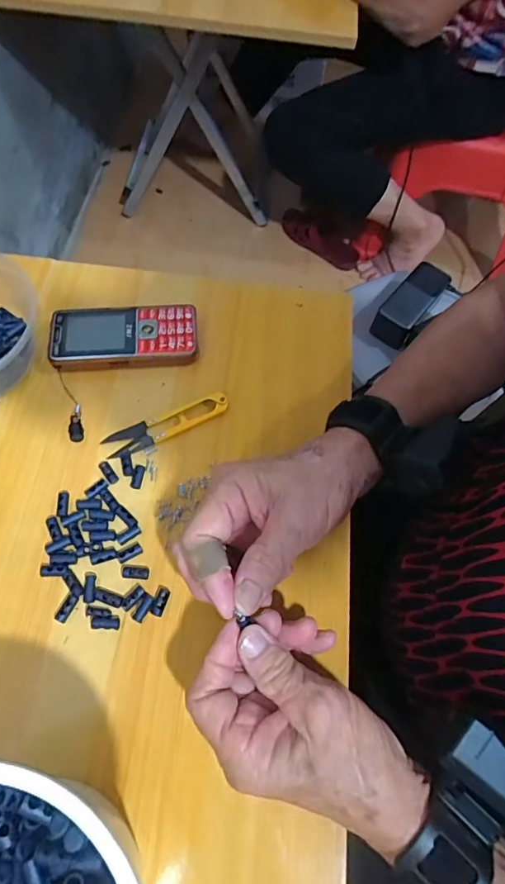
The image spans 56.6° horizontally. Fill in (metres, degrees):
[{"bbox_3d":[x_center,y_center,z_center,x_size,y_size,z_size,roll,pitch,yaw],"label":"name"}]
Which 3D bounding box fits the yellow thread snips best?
[{"bbox_3d":[-0.070,-0.016,0.388,0.105,0.007,0.024,-24,68,-15],"label":"yellow thread snips"}]

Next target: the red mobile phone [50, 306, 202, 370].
[{"bbox_3d":[-0.113,-0.093,0.418,0.124,0.018,0.059,-5,64,-6],"label":"red mobile phone"}]

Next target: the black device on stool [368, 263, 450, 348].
[{"bbox_3d":[0.239,-0.203,0.700,0.061,0.050,0.142,36,67,13],"label":"black device on stool"}]

